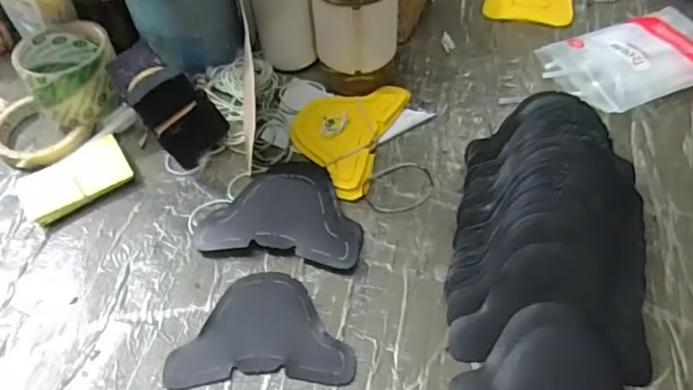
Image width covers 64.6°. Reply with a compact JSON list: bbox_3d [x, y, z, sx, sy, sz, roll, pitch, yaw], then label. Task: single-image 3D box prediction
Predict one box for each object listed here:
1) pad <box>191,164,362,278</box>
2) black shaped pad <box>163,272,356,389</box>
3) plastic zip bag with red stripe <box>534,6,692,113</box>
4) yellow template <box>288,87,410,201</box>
[{"bbox_3d":[-0.052,0.011,0.475,0.135,0.012,0.102,6,54,8],"label":"pad"},{"bbox_3d":[-0.063,0.099,0.413,0.131,0.004,0.087,-2,53,2],"label":"black shaped pad"},{"bbox_3d":[0.306,-0.145,0.567,0.186,0.024,0.112,-18,54,-9],"label":"plastic zip bag with red stripe"},{"bbox_3d":[-0.007,-0.062,0.528,0.095,0.012,0.137,14,59,18],"label":"yellow template"}]

